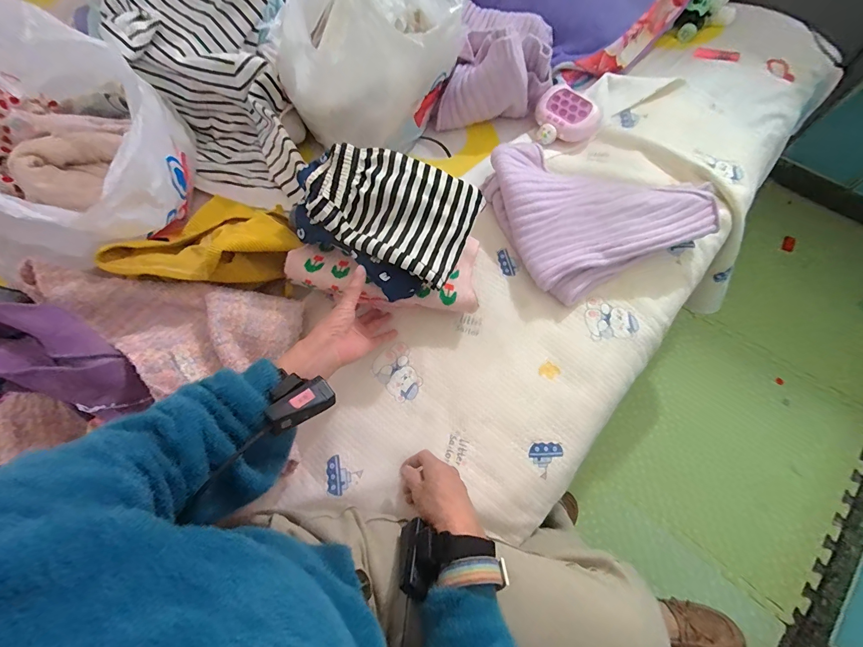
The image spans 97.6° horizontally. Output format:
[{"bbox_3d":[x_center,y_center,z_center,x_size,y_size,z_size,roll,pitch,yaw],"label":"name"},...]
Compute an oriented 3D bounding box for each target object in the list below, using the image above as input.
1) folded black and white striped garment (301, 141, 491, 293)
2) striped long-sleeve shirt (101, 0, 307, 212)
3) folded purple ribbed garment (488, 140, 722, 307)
[{"bbox_3d":[-0.054,-0.163,0.511,0.224,0.032,0.157,27,79,-2],"label":"folded black and white striped garment"},{"bbox_3d":[-0.378,-0.409,0.644,0.290,0.262,0.315,-3,69,1],"label":"striped long-sleeve shirt"},{"bbox_3d":[0.266,-0.200,0.633,0.299,0.073,0.270,-21,70,-6],"label":"folded purple ribbed garment"}]

